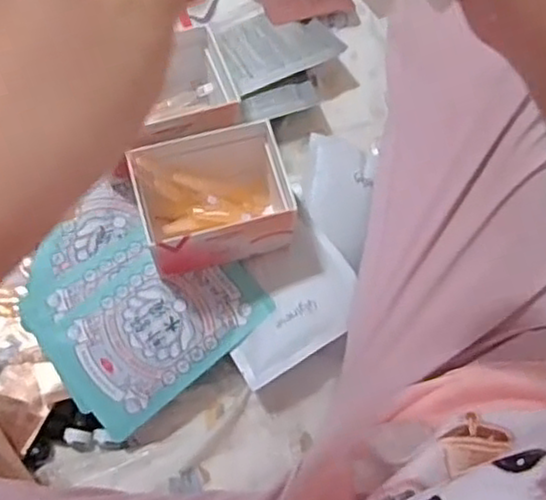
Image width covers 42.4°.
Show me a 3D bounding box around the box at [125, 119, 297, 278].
[{"bbox_3d":[-0.043,-0.035,0.572,0.121,0.085,0.097,-17,68,-5],"label":"box"}]

